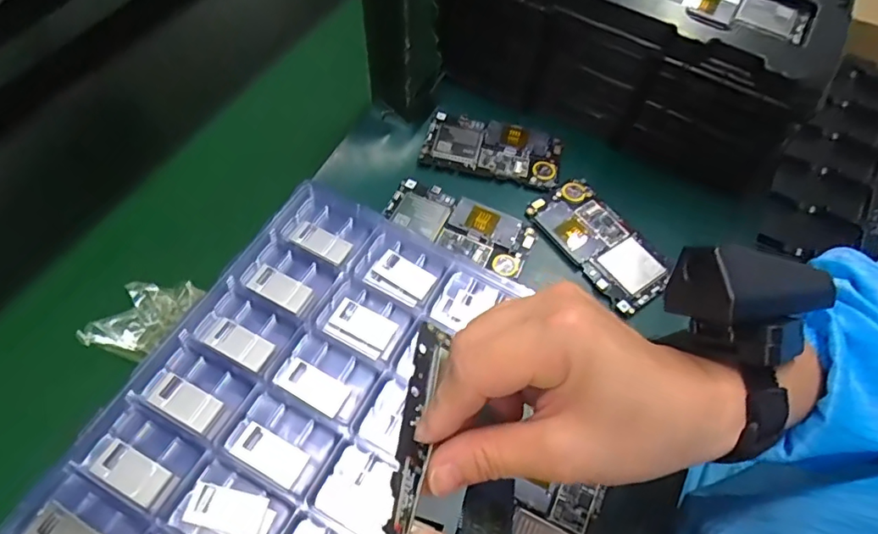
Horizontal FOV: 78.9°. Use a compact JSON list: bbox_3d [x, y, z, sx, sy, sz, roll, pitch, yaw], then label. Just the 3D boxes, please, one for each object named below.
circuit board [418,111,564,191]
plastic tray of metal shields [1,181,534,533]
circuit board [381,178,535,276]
[{"bbox_3d":[0.049,-0.108,0.486,0.122,0.010,0.064,12,58,7],"label":"circuit board"},{"bbox_3d":[-0.109,0.126,0.321,0.195,0.034,0.385,24,61,14],"label":"plastic tray of metal shields"},{"bbox_3d":[0.016,-0.036,0.447,0.122,0.010,0.058,23,60,13],"label":"circuit board"}]

